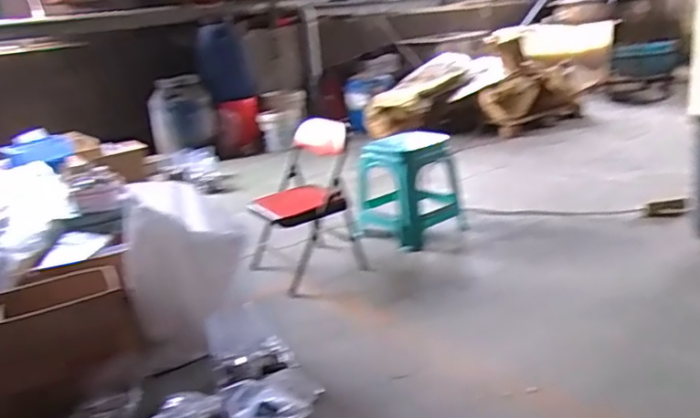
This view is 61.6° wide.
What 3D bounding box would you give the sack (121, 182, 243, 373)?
[{"bbox_3d":[-0.450,0.145,1.607,0.308,0.429,0.217,-13,17,-20],"label":"sack"}]

